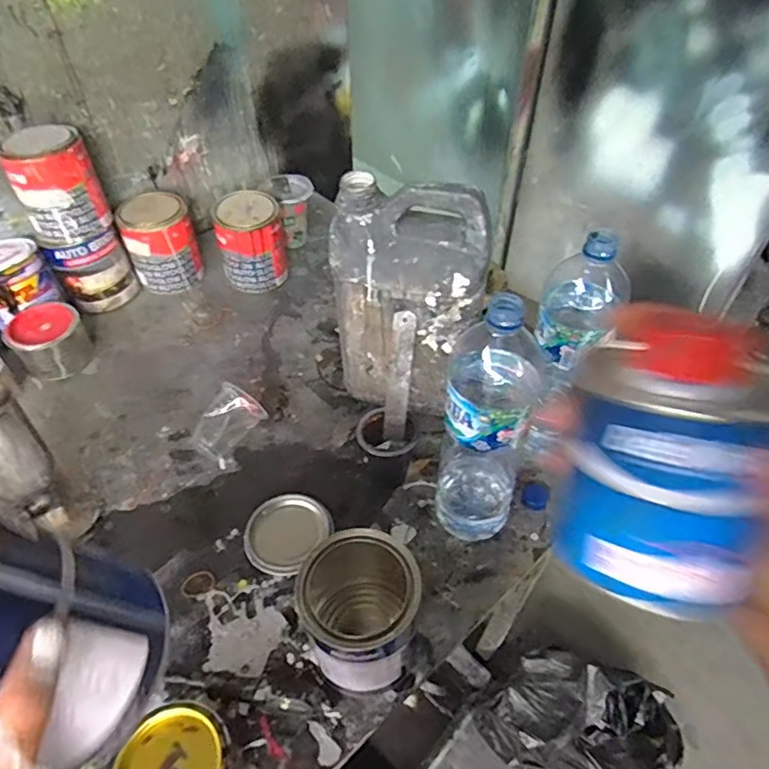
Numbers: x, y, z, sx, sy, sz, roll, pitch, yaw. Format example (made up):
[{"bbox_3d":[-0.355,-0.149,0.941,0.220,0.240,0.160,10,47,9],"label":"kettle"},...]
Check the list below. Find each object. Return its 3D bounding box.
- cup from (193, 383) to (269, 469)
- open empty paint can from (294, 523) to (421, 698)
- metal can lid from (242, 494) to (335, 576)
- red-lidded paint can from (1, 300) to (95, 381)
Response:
[{"bbox_3d":[-0.210,0.049,0.745,0.066,0.066,0.088,25,52,21],"label":"cup"},{"bbox_3d":[-0.024,0.217,0.540,0.106,0.131,0.103,0,47,0],"label":"open empty paint can"},{"bbox_3d":[-0.120,0.175,0.672,0.089,0.011,0.100,28,53,23],"label":"metal can lid"},{"bbox_3d":[-0.500,-0.072,0.833,0.099,0.080,0.100,0,47,0],"label":"red-lidded paint can"}]

